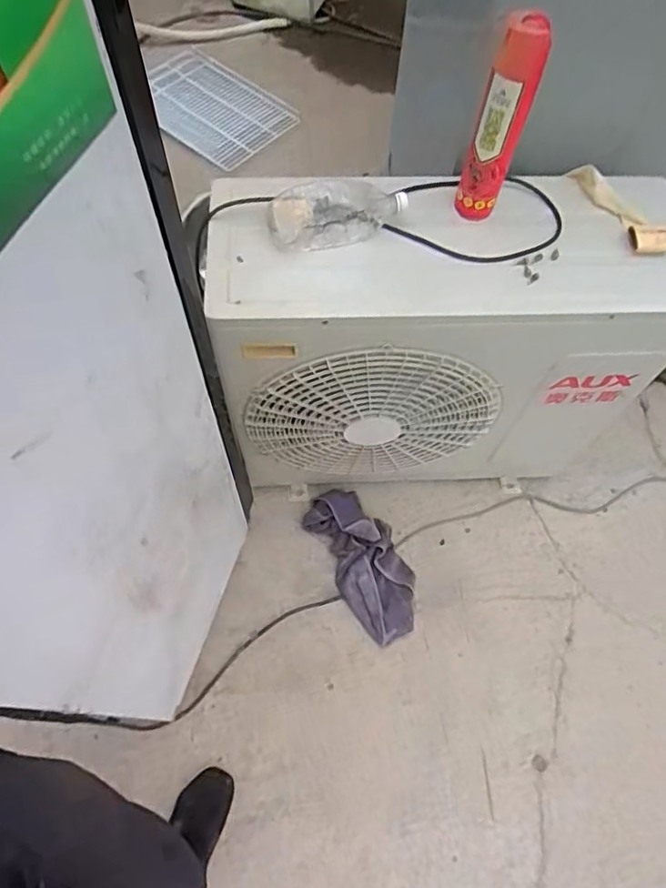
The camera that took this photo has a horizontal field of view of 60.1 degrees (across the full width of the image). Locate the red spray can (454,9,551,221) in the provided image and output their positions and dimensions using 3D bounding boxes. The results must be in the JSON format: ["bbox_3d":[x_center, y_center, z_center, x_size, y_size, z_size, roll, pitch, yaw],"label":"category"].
[{"bbox_3d":[0.237,-0.452,0.825,0.068,0.278,0.063,0,64,-1],"label":"red spray can"}]

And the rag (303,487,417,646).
[{"bbox_3d":[0.075,0.274,1.342,0.162,0.054,0.361,-24,76,-16],"label":"rag"}]

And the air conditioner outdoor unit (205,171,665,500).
[{"bbox_3d":[0.194,-0.170,1.164,0.775,0.696,0.273,-4,64,-3],"label":"air conditioner outdoor unit"}]

